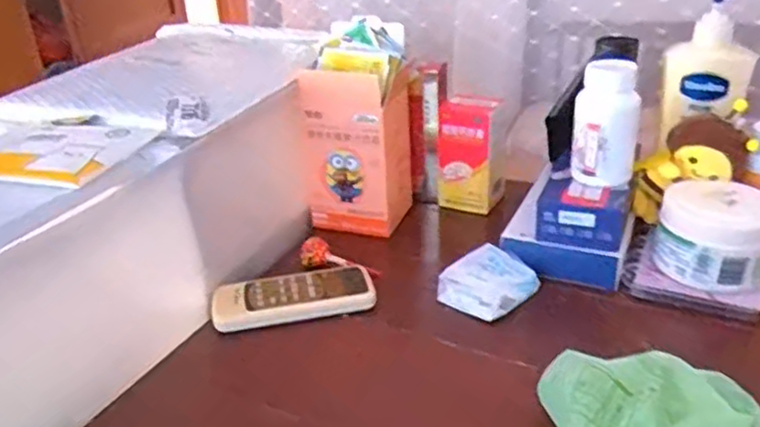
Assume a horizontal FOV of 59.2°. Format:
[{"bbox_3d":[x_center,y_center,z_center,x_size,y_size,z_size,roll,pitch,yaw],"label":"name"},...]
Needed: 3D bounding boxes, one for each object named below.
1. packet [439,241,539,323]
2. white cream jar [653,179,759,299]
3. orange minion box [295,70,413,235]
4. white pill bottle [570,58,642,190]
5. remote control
[{"bbox_3d":[0.093,0.057,0.568,0.065,0.020,0.076,22,36,39],"label":"packet"},{"bbox_3d":[0.276,0.016,0.550,0.091,0.061,0.082,15,33,31],"label":"white cream jar"},{"bbox_3d":[-0.024,-0.065,0.669,0.095,0.153,0.068,5,29,15],"label":"orange minion box"},{"bbox_3d":[0.194,-0.076,0.574,0.053,0.100,0.045,7,29,20],"label":"white pill bottle"},{"bbox_3d":[-0.073,0.070,0.564,0.133,0.016,0.052,-10,28,-12],"label":"remote control"}]

